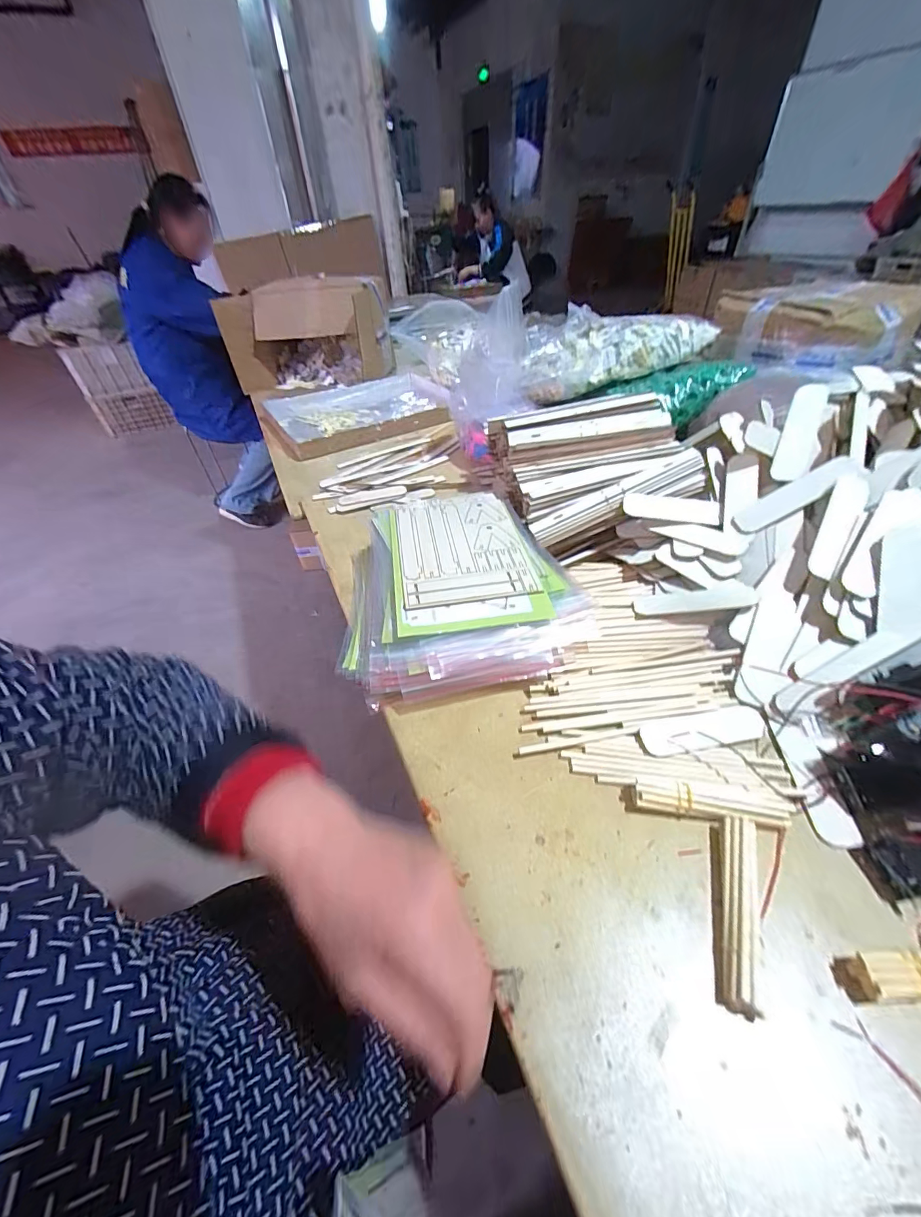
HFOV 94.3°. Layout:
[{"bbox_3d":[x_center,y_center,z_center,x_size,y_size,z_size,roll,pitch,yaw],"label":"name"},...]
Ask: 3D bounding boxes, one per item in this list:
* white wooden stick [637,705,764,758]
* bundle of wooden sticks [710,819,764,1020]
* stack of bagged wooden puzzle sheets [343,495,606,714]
[{"bbox_3d":[0.200,0.100,0.351,0.103,0.005,0.029,-9,50,-5],"label":"white wooden stick"},{"bbox_3d":[0.170,0.181,0.263,0.023,0.021,0.103,13,47,18],"label":"bundle of wooden sticks"},{"bbox_3d":[-0.016,-0.022,0.459,0.221,0.073,0.251,-14,44,-9],"label":"stack of bagged wooden puzzle sheets"}]

